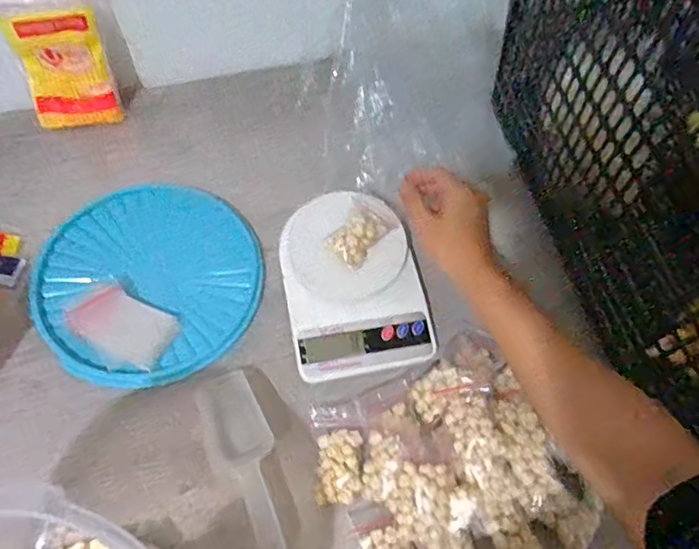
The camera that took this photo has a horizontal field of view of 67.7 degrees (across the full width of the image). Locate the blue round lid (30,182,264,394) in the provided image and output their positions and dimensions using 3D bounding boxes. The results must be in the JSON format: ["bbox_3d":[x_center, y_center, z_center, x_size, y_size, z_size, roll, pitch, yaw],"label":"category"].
[{"bbox_3d":[-0.194,0.002,0.500,0.211,0.019,0.202,2,64,-4],"label":"blue round lid"}]

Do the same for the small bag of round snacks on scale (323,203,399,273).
[{"bbox_3d":[0.010,-0.038,0.496,0.042,0.024,0.066,33,66,11],"label":"small bag of round snacks on scale"}]

